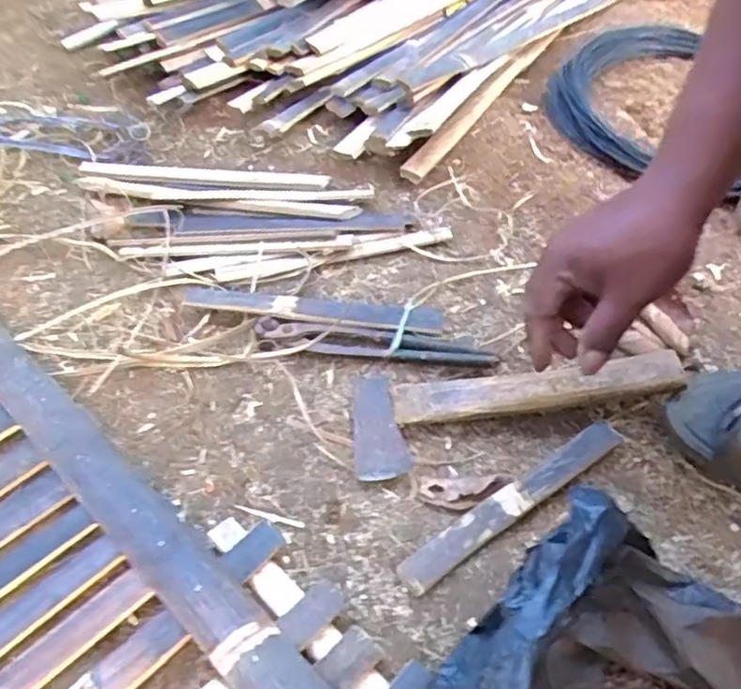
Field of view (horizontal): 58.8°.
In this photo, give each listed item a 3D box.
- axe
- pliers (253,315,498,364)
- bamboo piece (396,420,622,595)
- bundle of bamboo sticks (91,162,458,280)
[{"bbox_3d":[0.113,0.036,0.550,0.275,0.034,0.095,-13,49,-9],"label":"axe"},{"bbox_3d":[0.001,-0.003,0.588,0.210,0.011,0.033,4,48,5],"label":"pliers"},{"bbox_3d":[0.108,0.115,0.493,0.210,0.009,0.027,-29,55,-23],"label":"bamboo piece"},{"bbox_3d":[-0.146,-0.141,0.708,0.422,0.023,0.185,10,49,11],"label":"bundle of bamboo sticks"}]

